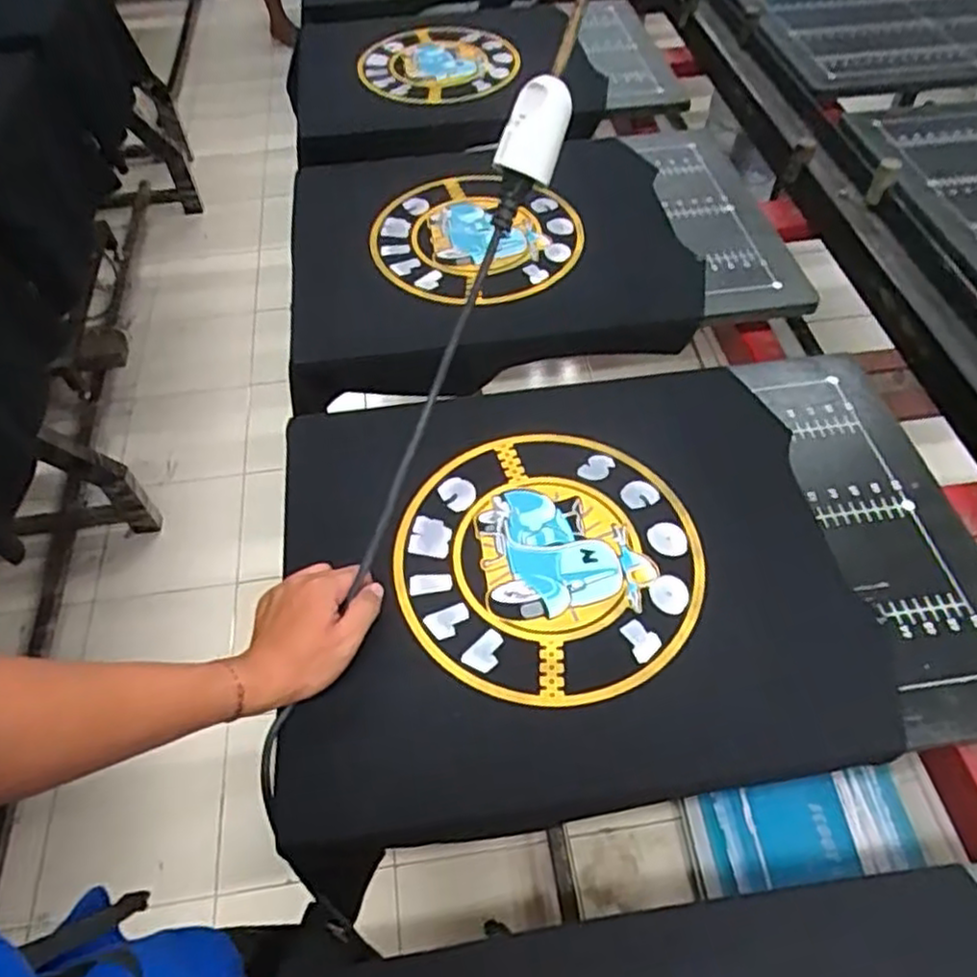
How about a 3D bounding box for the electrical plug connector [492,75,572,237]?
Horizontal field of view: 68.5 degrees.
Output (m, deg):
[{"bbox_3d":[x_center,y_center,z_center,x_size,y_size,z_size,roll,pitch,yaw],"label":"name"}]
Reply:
[{"bbox_3d":[0.025,-0.222,0.483,0.027,0.098,0.038,37,32,24],"label":"electrical plug connector"}]

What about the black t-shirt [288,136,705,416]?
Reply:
[{"bbox_3d":[-0.009,-0.299,0.919,0.479,0.087,0.435,-6,53,-3],"label":"black t-shirt"}]

